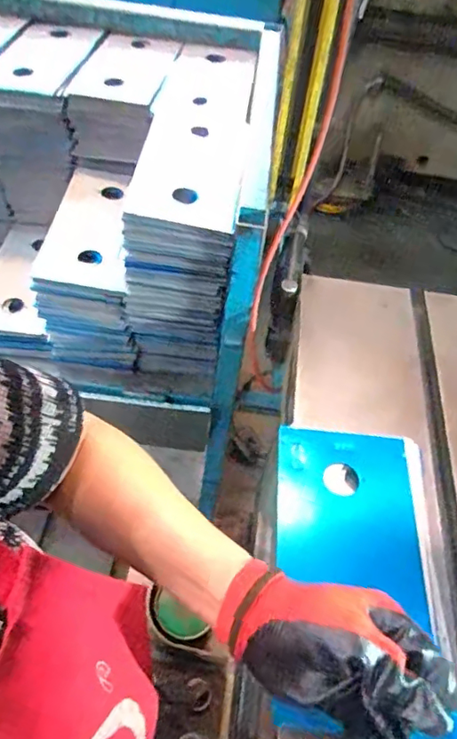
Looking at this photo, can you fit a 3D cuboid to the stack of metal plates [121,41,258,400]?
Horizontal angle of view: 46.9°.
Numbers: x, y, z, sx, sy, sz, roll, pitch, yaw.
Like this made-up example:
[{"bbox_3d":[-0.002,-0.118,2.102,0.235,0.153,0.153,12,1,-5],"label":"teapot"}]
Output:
[{"bbox_3d":[-0.065,-0.280,1.000,0.164,0.389,0.558,7,52,0],"label":"stack of metal plates"}]

